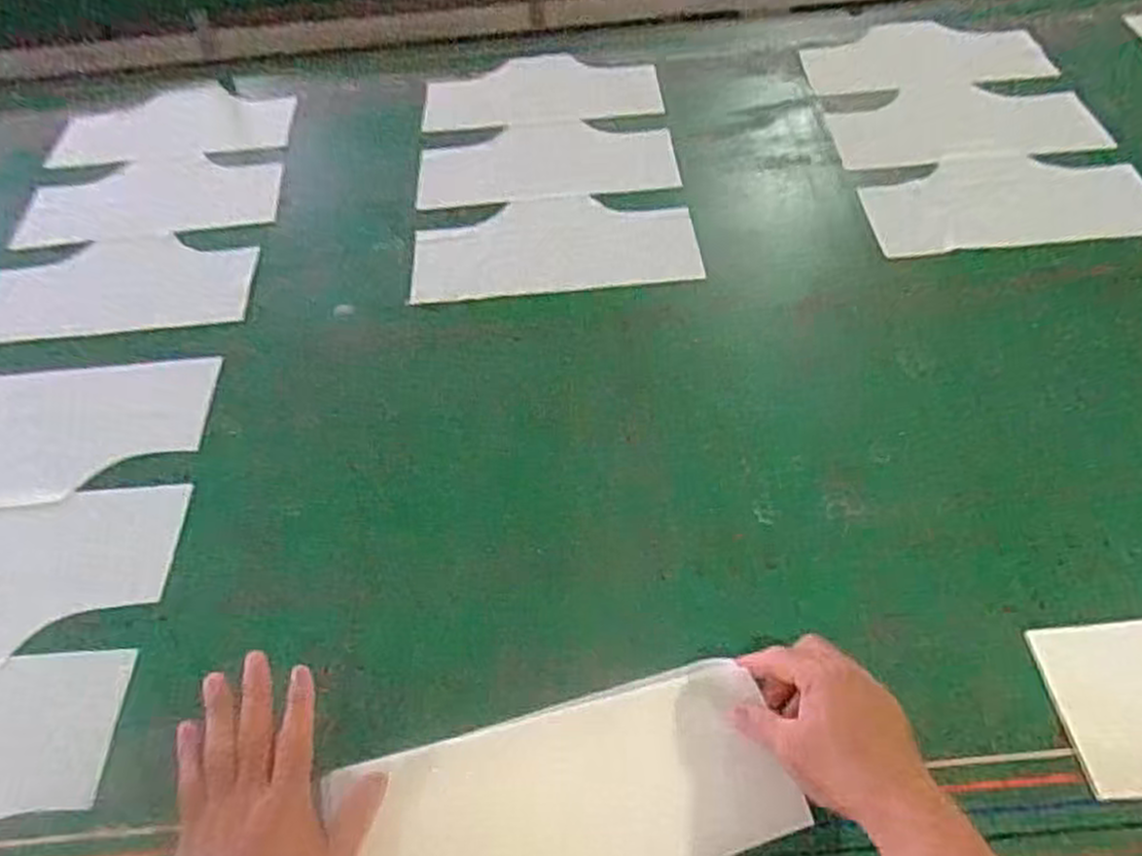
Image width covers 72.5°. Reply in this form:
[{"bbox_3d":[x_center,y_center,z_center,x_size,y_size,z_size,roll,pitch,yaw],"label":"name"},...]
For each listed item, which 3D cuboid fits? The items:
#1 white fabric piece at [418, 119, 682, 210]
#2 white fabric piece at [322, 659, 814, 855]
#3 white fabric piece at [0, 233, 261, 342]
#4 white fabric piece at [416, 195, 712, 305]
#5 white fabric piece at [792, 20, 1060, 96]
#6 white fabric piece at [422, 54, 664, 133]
[{"bbox_3d":[-0.032,-0.357,1.024,0.325,0.011,0.178,-5,50,-1],"label":"white fabric piece"},{"bbox_3d":[-0.002,0.276,0.534,0.304,0.027,0.169,-17,55,-6],"label":"white fabric piece"},{"bbox_3d":[-0.534,-0.170,0.910,0.309,0.011,0.176,-8,48,-4],"label":"white fabric piece"},{"bbox_3d":[-0.021,-0.220,0.919,0.323,0.009,0.163,-6,53,-1],"label":"white fabric piece"},{"bbox_3d":[0.502,-0.545,1.126,0.330,0.012,0.186,-9,54,-1],"label":"white fabric piece"},{"bbox_3d":[-0.044,-0.502,1.146,0.333,0.010,0.207,-5,48,-1],"label":"white fabric piece"}]

